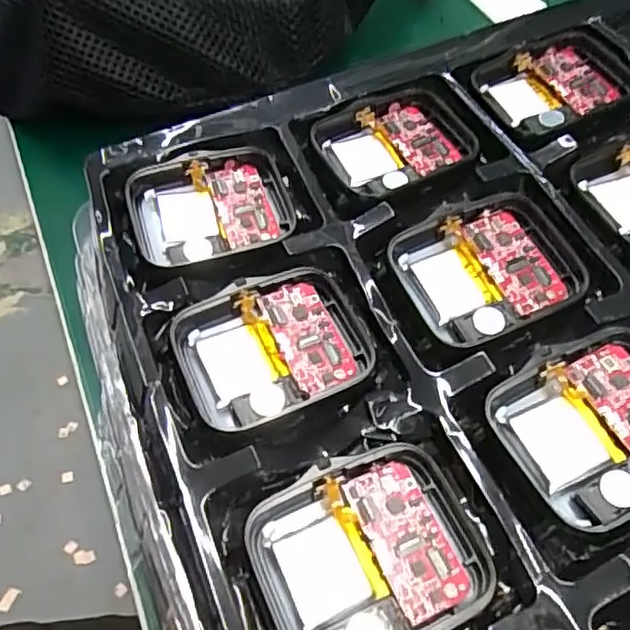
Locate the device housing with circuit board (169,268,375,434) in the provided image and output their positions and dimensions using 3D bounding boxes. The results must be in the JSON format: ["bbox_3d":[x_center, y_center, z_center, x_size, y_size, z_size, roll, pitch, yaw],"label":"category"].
[{"bbox_3d":[-0.010,0.008,0.154,0.043,0.007,0.036,-20,56,-12],"label":"device housing with circuit board"}]

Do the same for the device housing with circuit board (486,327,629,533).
[{"bbox_3d":[0.063,0.023,0.139,0.042,0.009,0.037,-22,56,-14],"label":"device housing with circuit board"}]

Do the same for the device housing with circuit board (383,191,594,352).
[{"bbox_3d":[0.044,-0.012,0.164,0.043,0.009,0.036,-20,56,-13],"label":"device housing with circuit board"}]

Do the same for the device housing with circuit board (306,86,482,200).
[{"bbox_3d":[0.024,-0.051,0.193,0.044,0.007,0.036,-18,55,-11],"label":"device housing with circuit board"}]

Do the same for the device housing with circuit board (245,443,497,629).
[{"bbox_3d":[0.011,0.047,0.127,0.043,0.007,0.036,-21,56,-13],"label":"device housing with circuit board"}]

